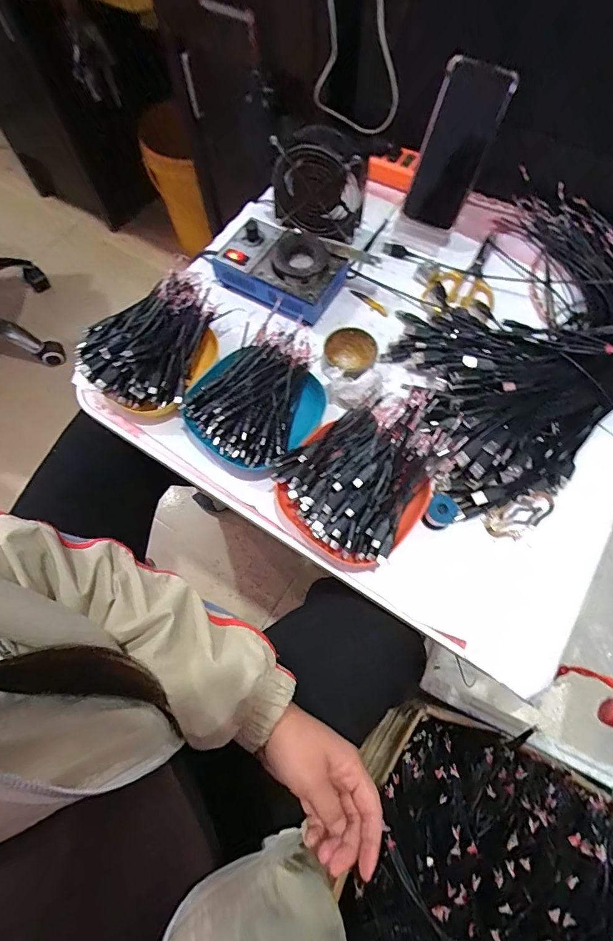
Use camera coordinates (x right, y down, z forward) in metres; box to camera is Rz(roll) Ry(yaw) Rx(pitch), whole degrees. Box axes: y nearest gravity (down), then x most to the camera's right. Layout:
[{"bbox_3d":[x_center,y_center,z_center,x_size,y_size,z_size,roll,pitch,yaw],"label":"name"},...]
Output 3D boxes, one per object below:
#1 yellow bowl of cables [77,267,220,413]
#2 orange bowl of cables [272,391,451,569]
[{"bbox_3d":[-0.170,-0.141,0.498,0.172,0.060,0.139,-34,69,-12],"label":"yellow bowl of cables"},{"bbox_3d":[0.065,0.004,0.441,0.180,0.050,0.140,-38,70,-13],"label":"orange bowl of cables"}]

